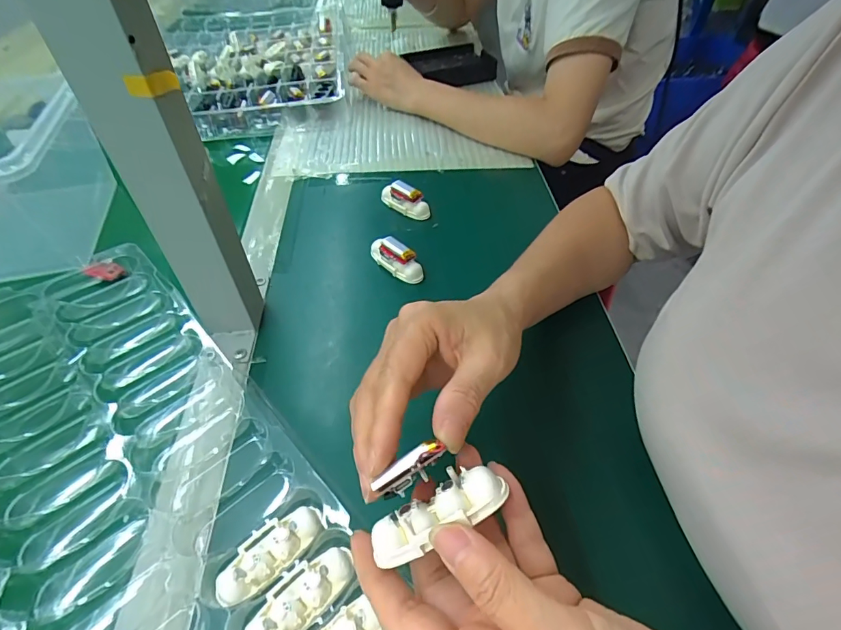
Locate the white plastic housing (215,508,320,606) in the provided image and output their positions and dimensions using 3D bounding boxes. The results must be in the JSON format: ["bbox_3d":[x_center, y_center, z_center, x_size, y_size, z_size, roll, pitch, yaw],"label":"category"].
[{"bbox_3d":[-0.087,0.133,0.250,0.062,0.011,0.027,-33,56,-26],"label":"white plastic housing"}]

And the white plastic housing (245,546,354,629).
[{"bbox_3d":[-0.066,0.150,0.235,0.029,0.011,0.063,37,58,28],"label":"white plastic housing"}]

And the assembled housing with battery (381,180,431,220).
[{"bbox_3d":[-0.018,-0.125,0.474,0.059,0.033,0.017,31,55,24],"label":"assembled housing with battery"}]

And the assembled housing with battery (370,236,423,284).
[{"bbox_3d":[-0.024,-0.054,0.411,0.061,0.031,0.017,37,58,28],"label":"assembled housing with battery"}]

